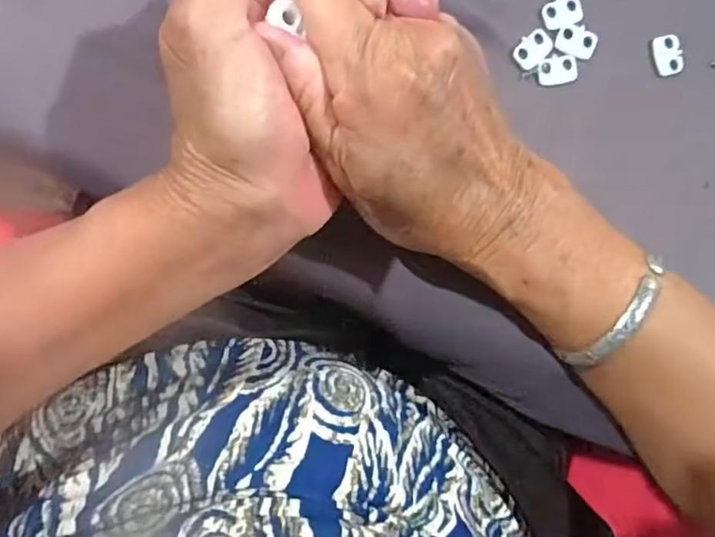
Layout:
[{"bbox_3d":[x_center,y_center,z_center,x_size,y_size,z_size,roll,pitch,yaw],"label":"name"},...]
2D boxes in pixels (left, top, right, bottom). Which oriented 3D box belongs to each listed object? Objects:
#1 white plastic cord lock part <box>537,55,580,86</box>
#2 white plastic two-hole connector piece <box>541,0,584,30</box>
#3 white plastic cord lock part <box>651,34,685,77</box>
[{"bbox_3d":[0.093,-0.091,0.273,0.019,0.004,0.013,-10,94,-5],"label":"white plastic cord lock part"},{"bbox_3d":[0.095,-0.117,0.271,0.018,0.004,0.013,-15,94,-4],"label":"white plastic two-hole connector piece"},{"bbox_3d":[0.145,-0.100,0.277,0.013,0.004,0.018,-12,94,-4],"label":"white plastic cord lock part"}]

